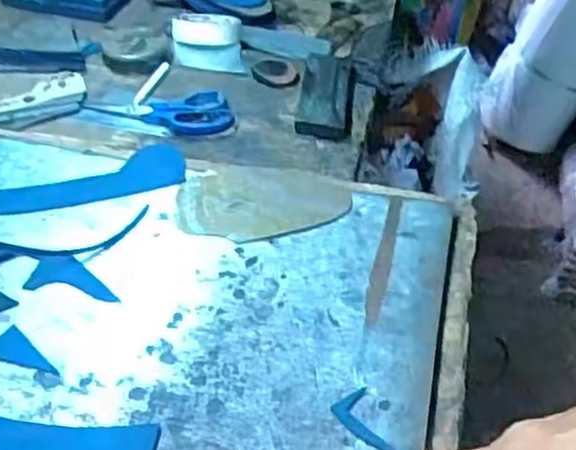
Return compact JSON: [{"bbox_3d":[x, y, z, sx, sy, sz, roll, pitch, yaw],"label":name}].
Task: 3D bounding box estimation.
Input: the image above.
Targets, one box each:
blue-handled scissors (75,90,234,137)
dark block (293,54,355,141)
[{"bbox_3d":[-0.136,-0.114,0.736,0.152,0.010,0.071,-2,42,-12],"label":"blue-handled scissors"},{"bbox_3d":[0.041,-0.149,0.790,0.055,0.014,0.173,9,41,0],"label":"dark block"}]

